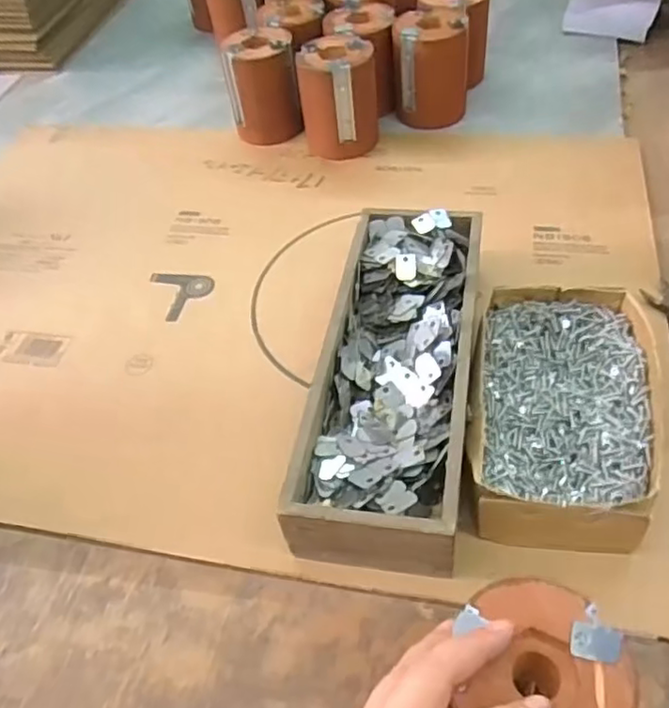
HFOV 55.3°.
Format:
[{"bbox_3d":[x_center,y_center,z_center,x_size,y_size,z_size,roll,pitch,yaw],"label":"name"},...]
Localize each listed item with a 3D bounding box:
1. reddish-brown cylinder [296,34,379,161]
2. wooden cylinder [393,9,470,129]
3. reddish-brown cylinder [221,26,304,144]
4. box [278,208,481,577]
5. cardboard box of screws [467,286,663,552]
[{"bbox_3d":[0.004,-0.266,0.669,0.078,0.103,0.073,-6,48,1],"label":"reddish-brown cylinder"},{"bbox_3d":[0.105,-0.308,0.697,0.078,0.103,0.072,3,49,9],"label":"wooden cylinder"},{"bbox_3d":[-0.078,-0.291,0.706,0.071,0.105,0.069,-12,48,-5],"label":"reddish-brown cylinder"},{"bbox_3d":[0.045,0.011,0.457,0.101,0.064,0.285,5,51,12],"label":"box"},{"bbox_3d":[0.150,0.042,0.425,0.112,0.059,0.193,6,49,12],"label":"cardboard box of screws"}]

